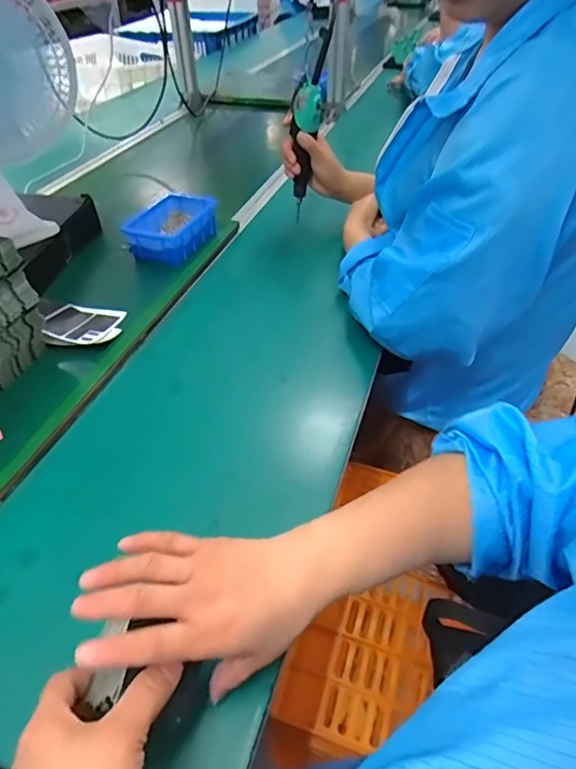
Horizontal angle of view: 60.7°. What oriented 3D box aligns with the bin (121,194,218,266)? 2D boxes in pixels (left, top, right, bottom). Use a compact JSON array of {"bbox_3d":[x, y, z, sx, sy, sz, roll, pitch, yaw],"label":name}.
[{"bbox_3d":[-0.189,-0.249,0.795,0.109,0.070,0.128,19,47,20],"label":"bin"}]

